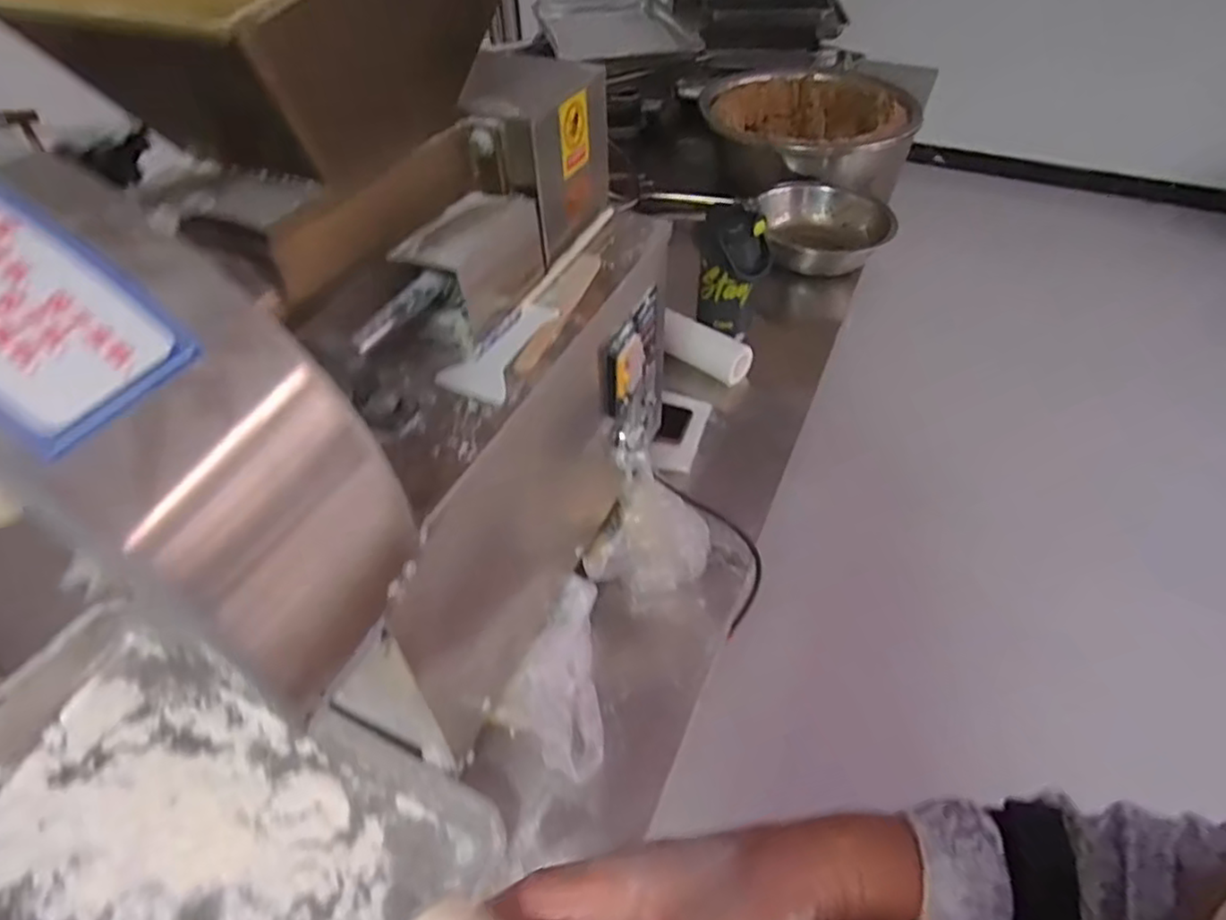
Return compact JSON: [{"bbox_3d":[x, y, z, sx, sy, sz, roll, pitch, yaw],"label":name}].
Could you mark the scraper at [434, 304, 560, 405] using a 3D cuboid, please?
[{"bbox_3d":[-0.093,-0.096,0.581,0.061,0.004,0.123,18,52,17],"label":"scraper"}]

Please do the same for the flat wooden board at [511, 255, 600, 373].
[{"bbox_3d":[-0.053,-0.141,0.631,0.033,0.009,0.193,7,45,19],"label":"flat wooden board"}]

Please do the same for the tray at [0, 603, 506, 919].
[{"bbox_3d":[-0.394,0.368,0.601,0.490,0.049,0.341,24,50,11],"label":"tray"}]

